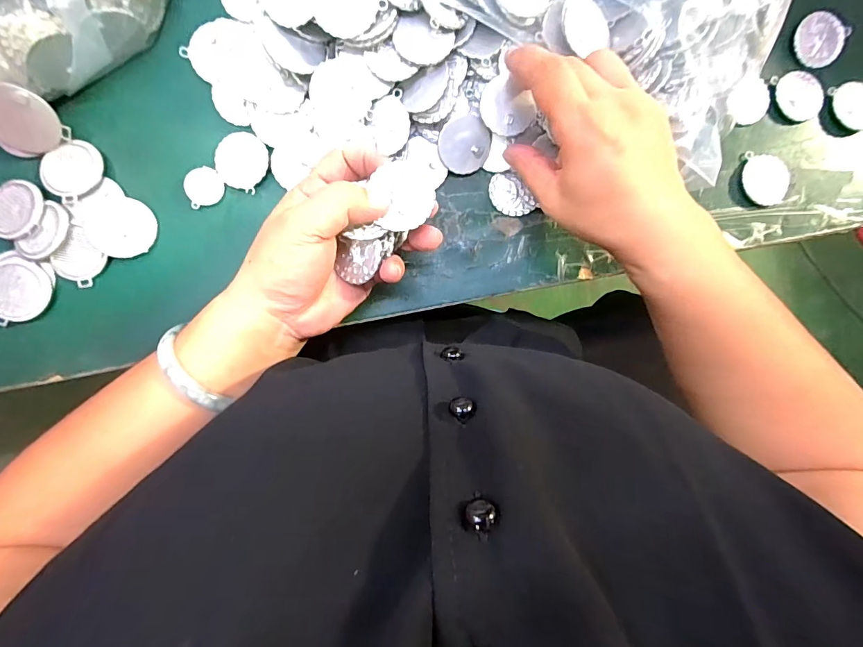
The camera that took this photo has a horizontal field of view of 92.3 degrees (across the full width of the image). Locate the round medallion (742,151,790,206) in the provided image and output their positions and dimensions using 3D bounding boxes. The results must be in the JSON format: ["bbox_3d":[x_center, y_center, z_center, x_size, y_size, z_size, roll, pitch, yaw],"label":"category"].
[{"bbox_3d":[0.252,-0.108,0.313,0.038,0.004,0.035,0,93,-3],"label":"round medallion"}]

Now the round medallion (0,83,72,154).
[{"bbox_3d":[-0.262,-0.129,0.264,0.037,0.039,0.007,-25,51,-2],"label":"round medallion"}]

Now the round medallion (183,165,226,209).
[{"bbox_3d":[-0.157,-0.095,0.286,0.025,0.005,0.025,0,93,-3],"label":"round medallion"}]

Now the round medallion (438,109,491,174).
[{"bbox_3d":[0.023,-0.124,0.288,0.035,0.007,0.036,-3,114,-7],"label":"round medallion"}]

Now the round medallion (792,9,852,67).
[{"bbox_3d":[0.292,-0.212,0.309,0.038,0.004,0.036,0,93,-3],"label":"round medallion"}]

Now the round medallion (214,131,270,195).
[{"bbox_3d":[-0.132,-0.113,0.286,0.037,0.004,0.036,0,93,-3],"label":"round medallion"}]

